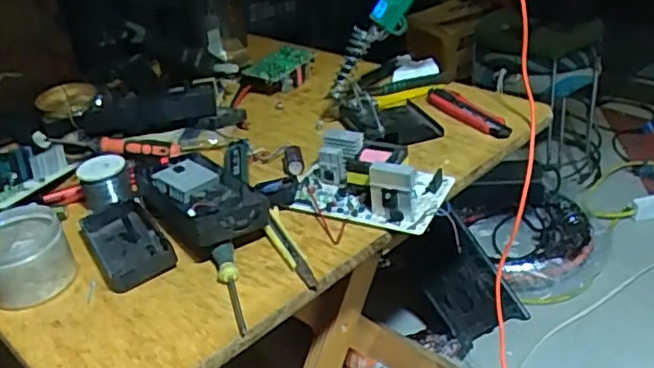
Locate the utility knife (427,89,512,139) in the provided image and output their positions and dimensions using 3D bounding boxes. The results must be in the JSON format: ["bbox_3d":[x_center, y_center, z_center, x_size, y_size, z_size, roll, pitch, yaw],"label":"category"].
[{"bbox_3d":[0.182,-0.096,0.842,0.043,0.017,0.156,-17,32,-15],"label":"utility knife"}]

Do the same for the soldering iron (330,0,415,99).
[{"bbox_3d":[0.081,-0.206,0.791,0.247,0.061,0.047,-45,25,18],"label":"soldering iron"}]

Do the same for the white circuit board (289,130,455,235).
[{"bbox_3d":[0.043,-0.010,0.694,0.162,0.056,0.112,7,33,23],"label":"white circuit board"}]

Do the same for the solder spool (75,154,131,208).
[{"bbox_3d":[-0.247,-0.001,0.718,0.054,0.048,0.049,-20,32,-19],"label":"solder spool"}]

